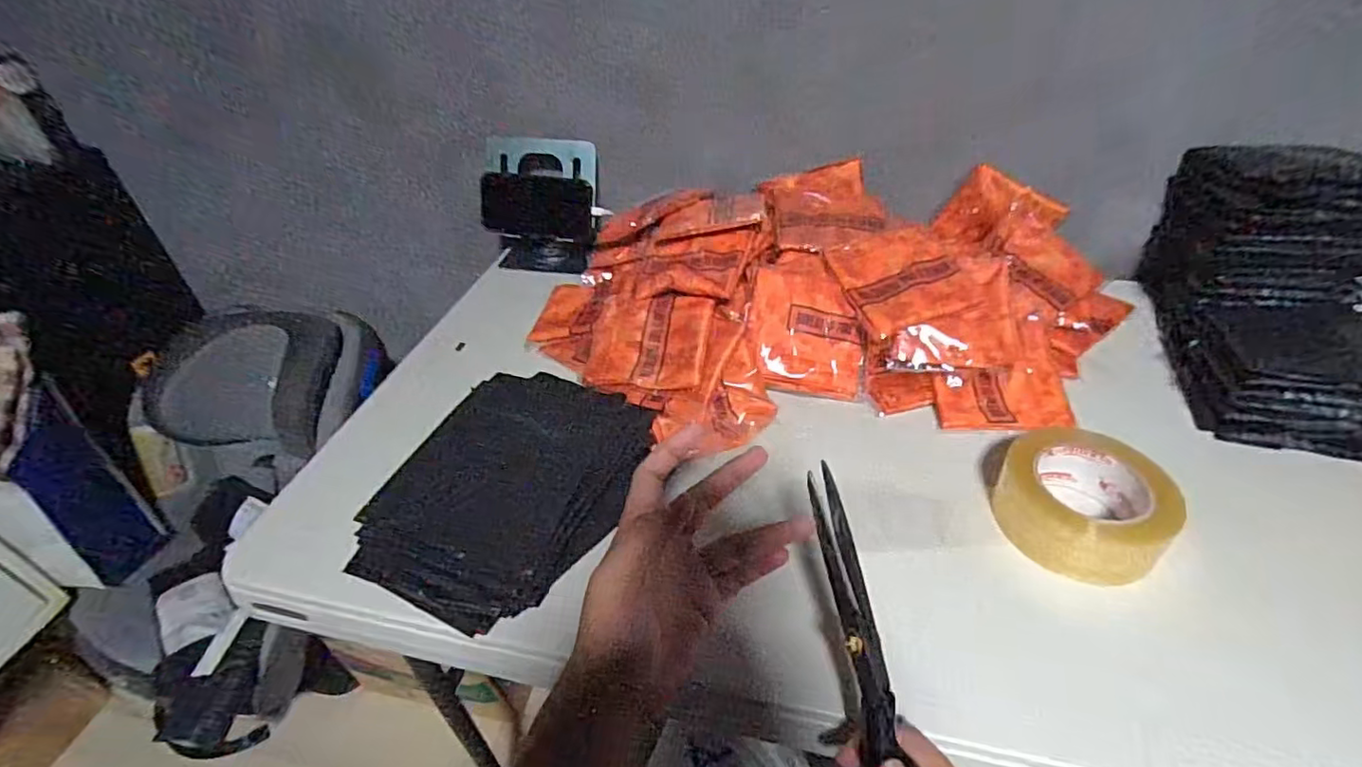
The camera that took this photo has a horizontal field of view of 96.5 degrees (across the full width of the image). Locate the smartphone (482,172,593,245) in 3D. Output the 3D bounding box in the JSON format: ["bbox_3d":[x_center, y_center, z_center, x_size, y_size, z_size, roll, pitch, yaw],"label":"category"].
[{"bbox_3d":[-0.199,-0.244,0.844,0.150,0.083,0.011,6,24,-5],"label":"smartphone"}]

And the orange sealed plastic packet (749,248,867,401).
[{"bbox_3d":[0.136,-0.067,0.647,0.118,0.022,0.157,5,81,-1],"label":"orange sealed plastic packet"}]

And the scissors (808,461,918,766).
[{"bbox_3d":[0.106,0.165,0.351,0.026,0.055,0.236,-6,62,-3],"label":"scissors"}]

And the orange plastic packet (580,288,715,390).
[{"bbox_3d":[-0.036,-0.048,0.645,0.129,0.011,0.122,4,56,14],"label":"orange plastic packet"}]

